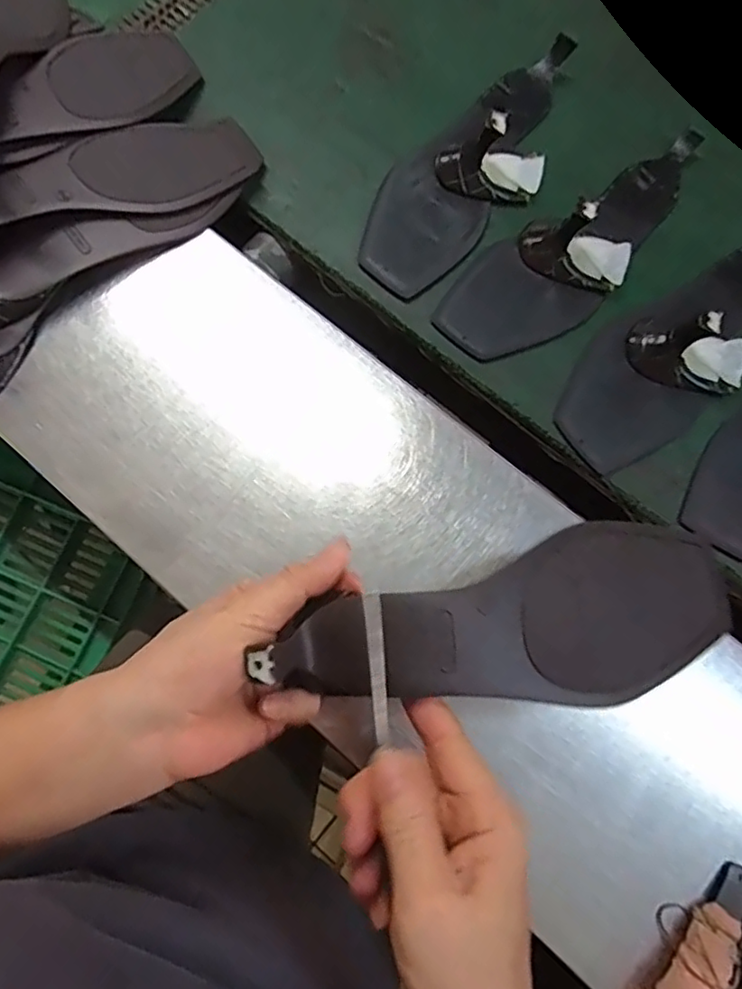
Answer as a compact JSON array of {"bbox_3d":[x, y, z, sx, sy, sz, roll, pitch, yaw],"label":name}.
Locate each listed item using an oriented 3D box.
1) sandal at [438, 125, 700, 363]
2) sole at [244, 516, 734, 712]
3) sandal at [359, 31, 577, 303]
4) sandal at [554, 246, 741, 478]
[{"bbox_3d":[0.156,-0.189,0.422,0.256,0.047,0.089,-38,78,-9],"label":"sandal"},{"bbox_3d":[0.064,0.061,0.283,0.221,0.033,0.076,-9,75,-5],"label":"sole"},{"bbox_3d":[0.081,-0.250,0.436,0.085,0.044,0.236,43,79,10],"label":"sandal"},{"bbox_3d":[0.222,-0.112,0.403,0.248,0.043,0.086,-38,79,-9],"label":"sandal"}]

